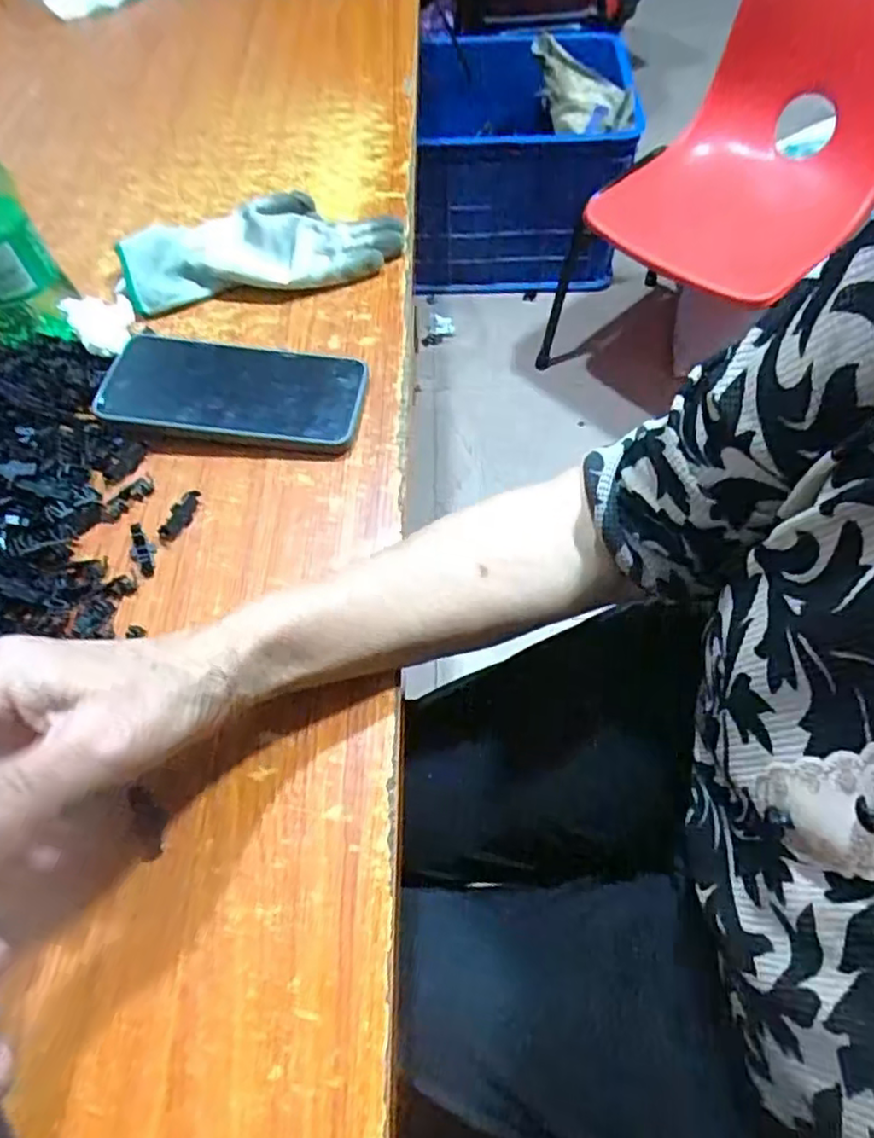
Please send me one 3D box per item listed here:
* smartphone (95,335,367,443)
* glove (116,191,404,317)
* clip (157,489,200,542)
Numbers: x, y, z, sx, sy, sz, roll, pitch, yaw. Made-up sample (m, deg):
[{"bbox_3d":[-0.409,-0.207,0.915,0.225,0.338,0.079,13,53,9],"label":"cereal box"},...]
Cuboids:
[{"bbox_3d":[-0.130,-0.118,0.432,0.160,0.009,0.078,7,58,0],"label":"smartphone"},{"bbox_3d":[-0.132,-0.249,0.506,0.202,0.034,0.097,-19,60,-6],"label":"glove"},{"bbox_3d":[-0.151,-0.032,0.393,0.011,0.011,0.035,22,63,17],"label":"clip"}]

